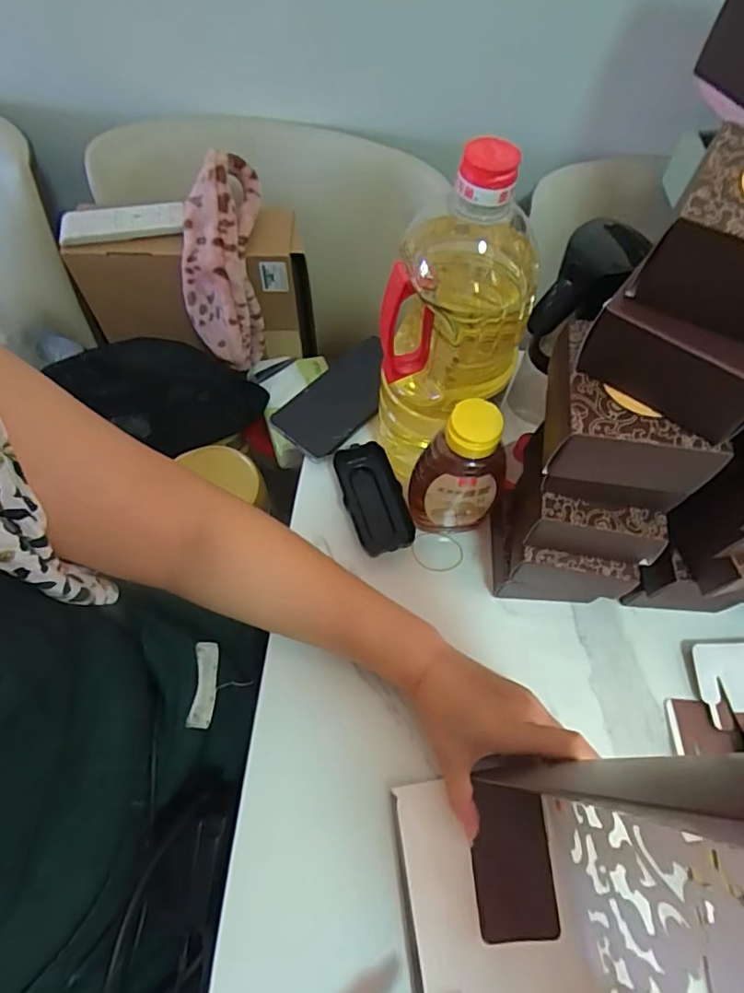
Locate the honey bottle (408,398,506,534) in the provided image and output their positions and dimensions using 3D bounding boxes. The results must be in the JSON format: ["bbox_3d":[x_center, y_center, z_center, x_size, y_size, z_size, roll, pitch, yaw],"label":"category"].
[{"bbox_3d":[0.071,-0.015,0.453,0.071,0.156,0.053,29,67,13],"label":"honey bottle"}]

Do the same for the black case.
[{"bbox_3d":[0.001,0.003,0.515,0.052,0.023,0.112,-14,65,-8],"label":"black case"}]

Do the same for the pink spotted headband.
[{"bbox_3d":[-0.173,-0.261,0.627,0.084,0.230,0.075,3,25,-1],"label":"pink spotted headband"}]

